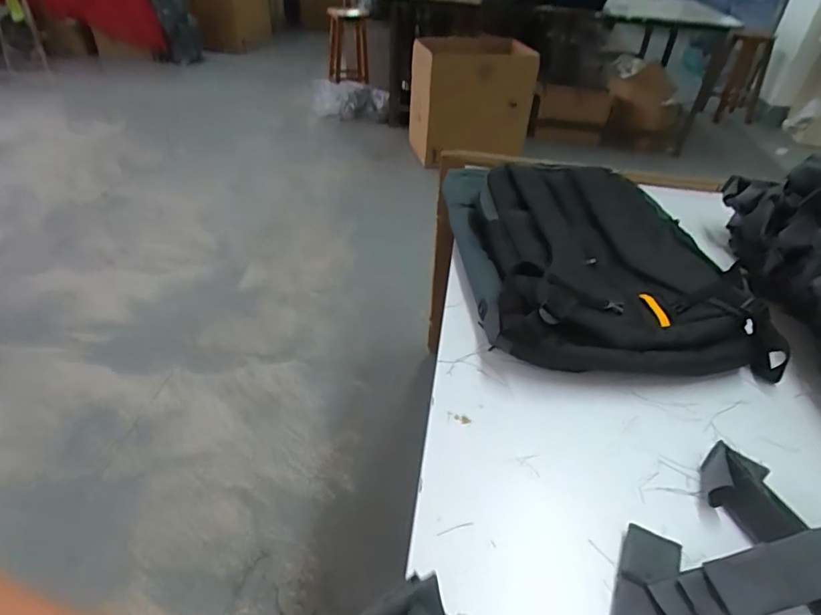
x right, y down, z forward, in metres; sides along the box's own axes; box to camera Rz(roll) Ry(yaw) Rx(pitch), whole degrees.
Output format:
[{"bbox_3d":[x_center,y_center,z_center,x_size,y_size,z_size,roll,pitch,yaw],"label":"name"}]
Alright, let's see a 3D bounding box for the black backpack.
[{"bbox_3d":[0.261,-0.086,0.789,0.355,0.095,0.451,-2,39,-7],"label":"black backpack"}]

